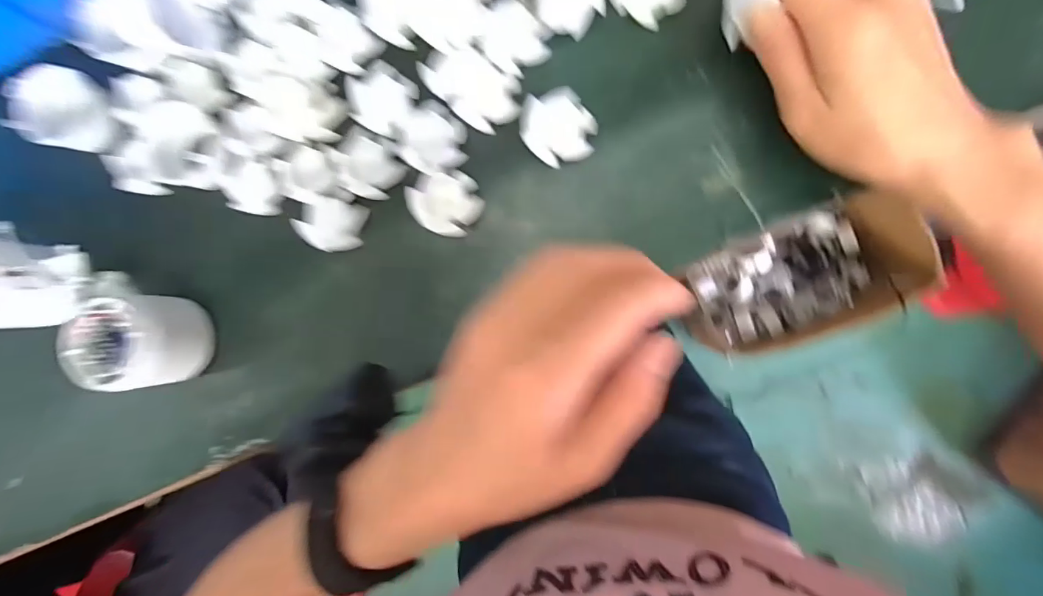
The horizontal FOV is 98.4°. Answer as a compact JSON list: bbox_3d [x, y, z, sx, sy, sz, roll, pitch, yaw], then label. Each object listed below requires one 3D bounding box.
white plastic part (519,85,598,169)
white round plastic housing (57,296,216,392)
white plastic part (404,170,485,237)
[{"bbox_3d":[0.023,-0.104,0.281,0.041,0.018,0.047,-36,85,7],"label":"white plastic part"},{"bbox_3d":[-0.238,0.027,0.292,0.065,0.058,0.057,-3,90,8],"label":"white round plastic housing"},{"bbox_3d":[-0.048,-0.059,0.284,0.044,0.016,0.040,0,90,8],"label":"white plastic part"}]

